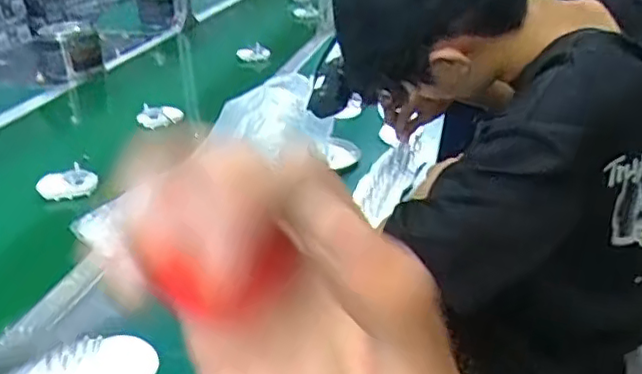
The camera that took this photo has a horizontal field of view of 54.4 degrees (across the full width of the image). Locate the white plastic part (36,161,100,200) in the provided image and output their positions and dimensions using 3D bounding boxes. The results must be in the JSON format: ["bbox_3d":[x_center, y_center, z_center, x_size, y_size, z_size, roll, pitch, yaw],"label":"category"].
[{"bbox_3d":[-0.367,-0.005,0.903,0.081,0.033,0.039,-10,28,-18],"label":"white plastic part"}]

